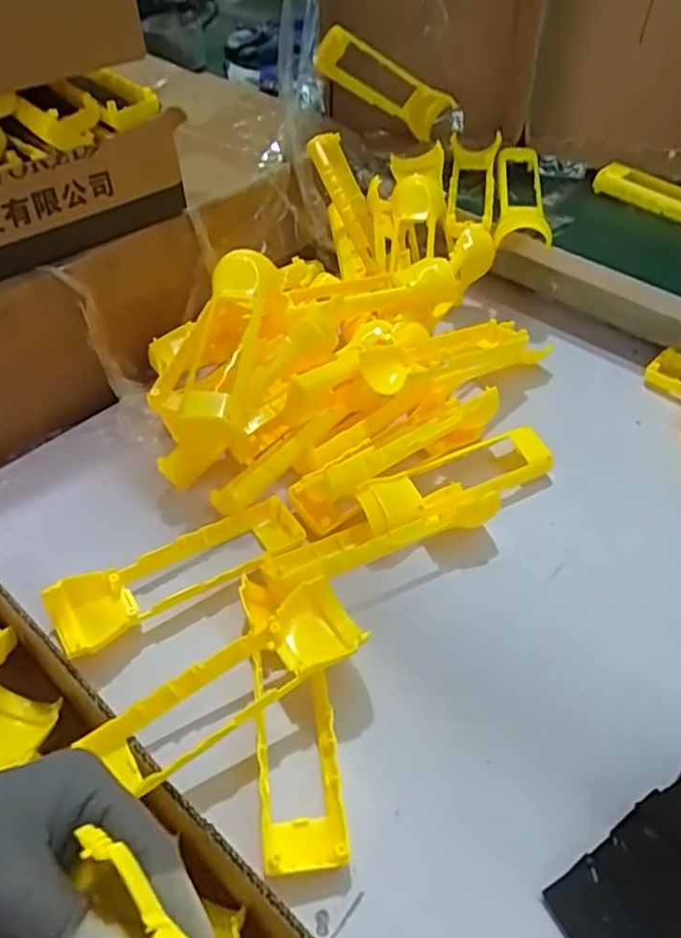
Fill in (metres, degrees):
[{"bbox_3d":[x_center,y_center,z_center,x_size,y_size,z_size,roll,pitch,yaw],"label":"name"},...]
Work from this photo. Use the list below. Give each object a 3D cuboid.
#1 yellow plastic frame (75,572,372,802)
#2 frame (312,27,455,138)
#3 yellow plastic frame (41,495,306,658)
[{"bbox_3d":[-0.061,0.121,0.357,0.150,0.041,0.048,-24,53,-23],"label":"yellow plastic frame"},{"bbox_3d":[0.042,-0.405,0.686,0.168,0.048,0.029,7,39,-38],"label":"frame"},{"bbox_3d":[-0.100,0.070,0.424,0.163,0.032,0.047,-24,53,-23],"label":"yellow plastic frame"}]

